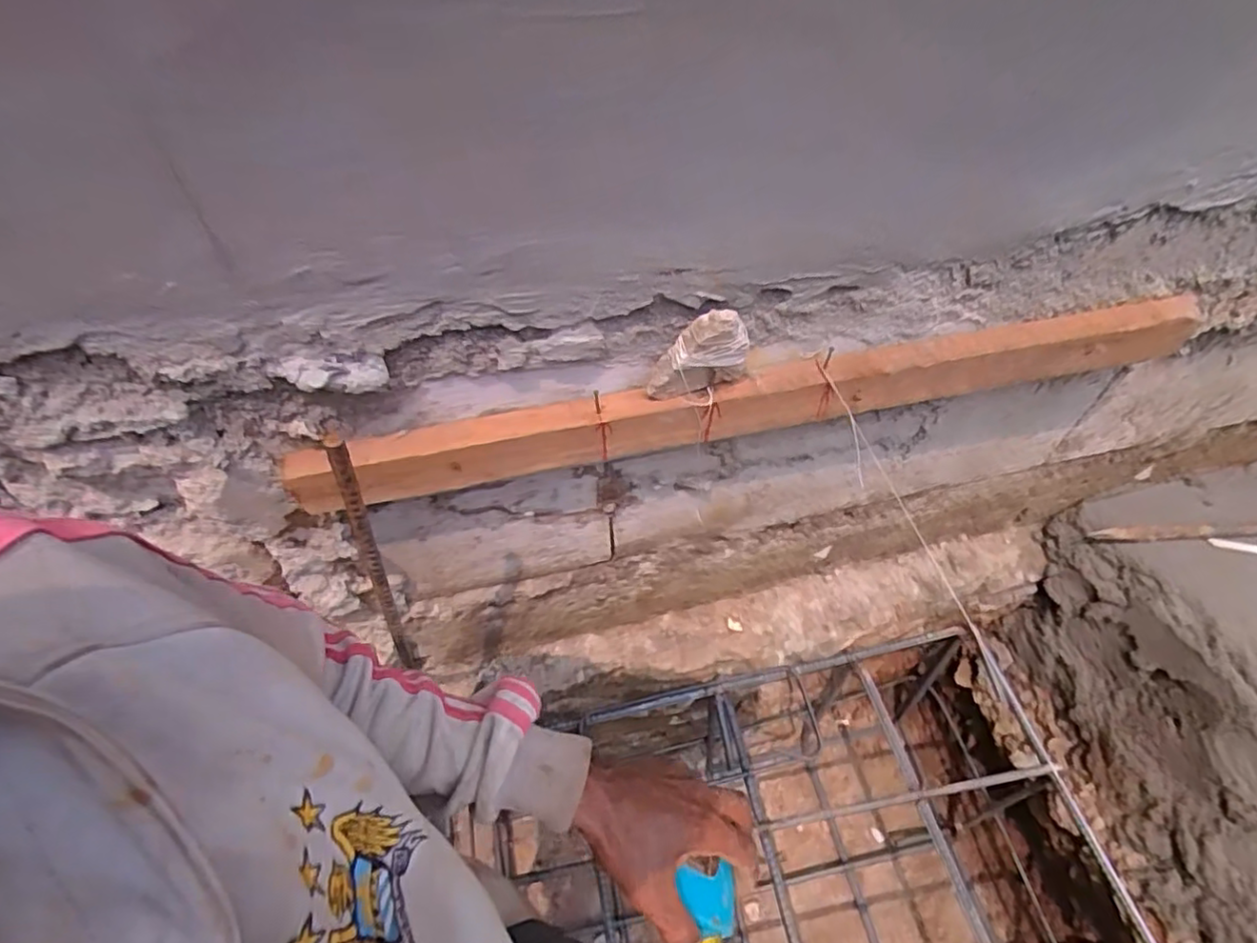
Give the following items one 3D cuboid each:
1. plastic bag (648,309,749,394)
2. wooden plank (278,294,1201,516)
[{"bbox_3d":[0.057,-0.097,0.516,0.077,0.070,0.020,-1,51,2],"label":"plastic bag"},{"bbox_3d":[0.129,-0.067,0.581,0.830,0.065,0.034,-11,52,-6],"label":"wooden plank"}]

